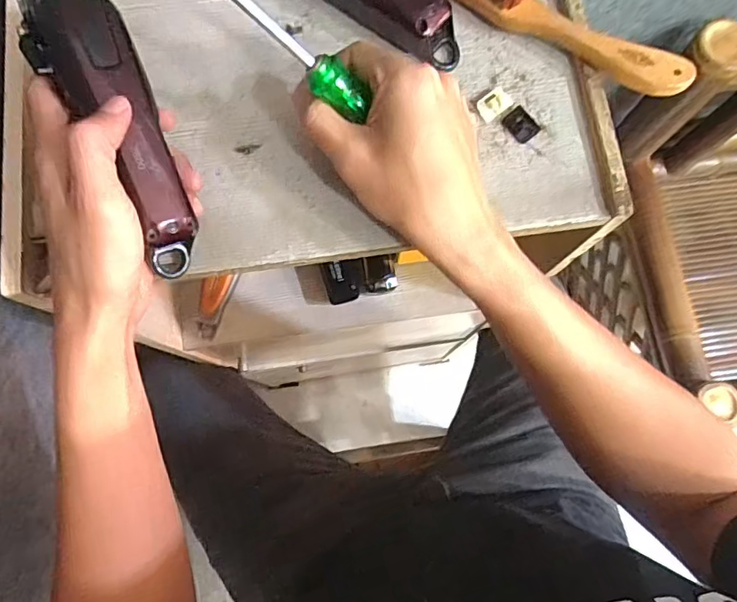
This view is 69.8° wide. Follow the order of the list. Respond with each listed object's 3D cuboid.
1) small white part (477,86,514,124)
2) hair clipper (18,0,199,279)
[{"bbox_3d":[0.086,-0.134,0.359,0.024,0.007,0.017,-37,79,-8],"label":"small white part"},{"bbox_3d":[-0.145,-0.104,0.306,0.049,0.039,0.180,-23,99,-5],"label":"hair clipper"}]

